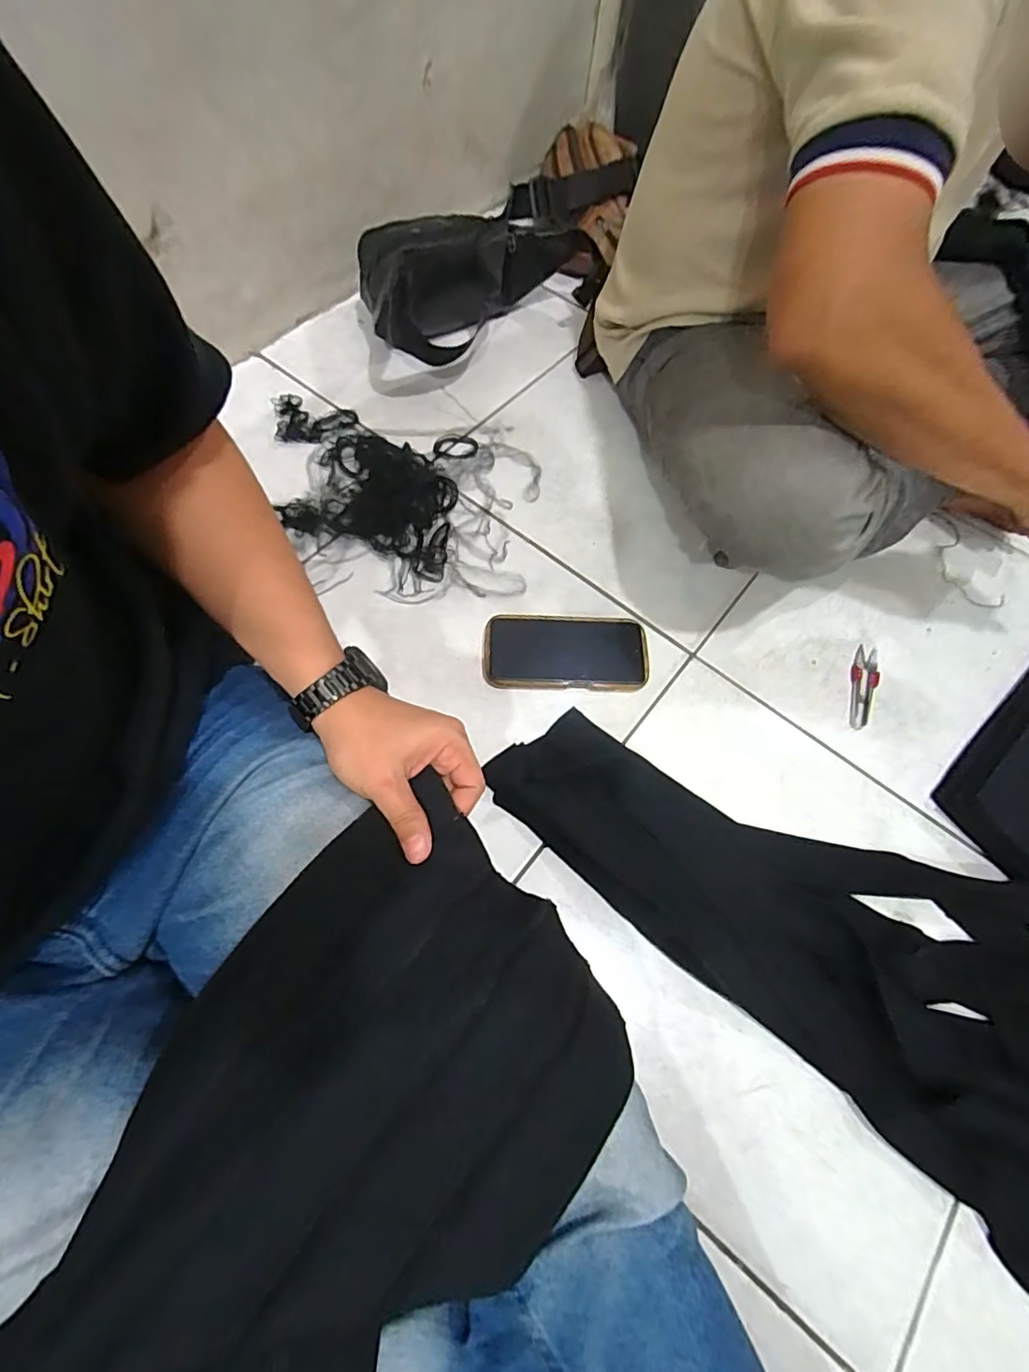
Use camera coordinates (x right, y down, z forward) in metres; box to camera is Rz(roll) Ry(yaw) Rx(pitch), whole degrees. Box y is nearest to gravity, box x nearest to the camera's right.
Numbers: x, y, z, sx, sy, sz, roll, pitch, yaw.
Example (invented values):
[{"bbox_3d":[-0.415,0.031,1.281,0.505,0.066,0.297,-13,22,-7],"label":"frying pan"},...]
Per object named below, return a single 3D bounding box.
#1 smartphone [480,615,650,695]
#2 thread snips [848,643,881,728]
[{"bbox_3d":[0.055,-0.035,0.567,0.170,0.010,0.083,1,66,-3],"label":"smartphone"},{"bbox_3d":[0.373,0.000,0.574,0.029,0.005,0.105,19,66,5],"label":"thread snips"}]

